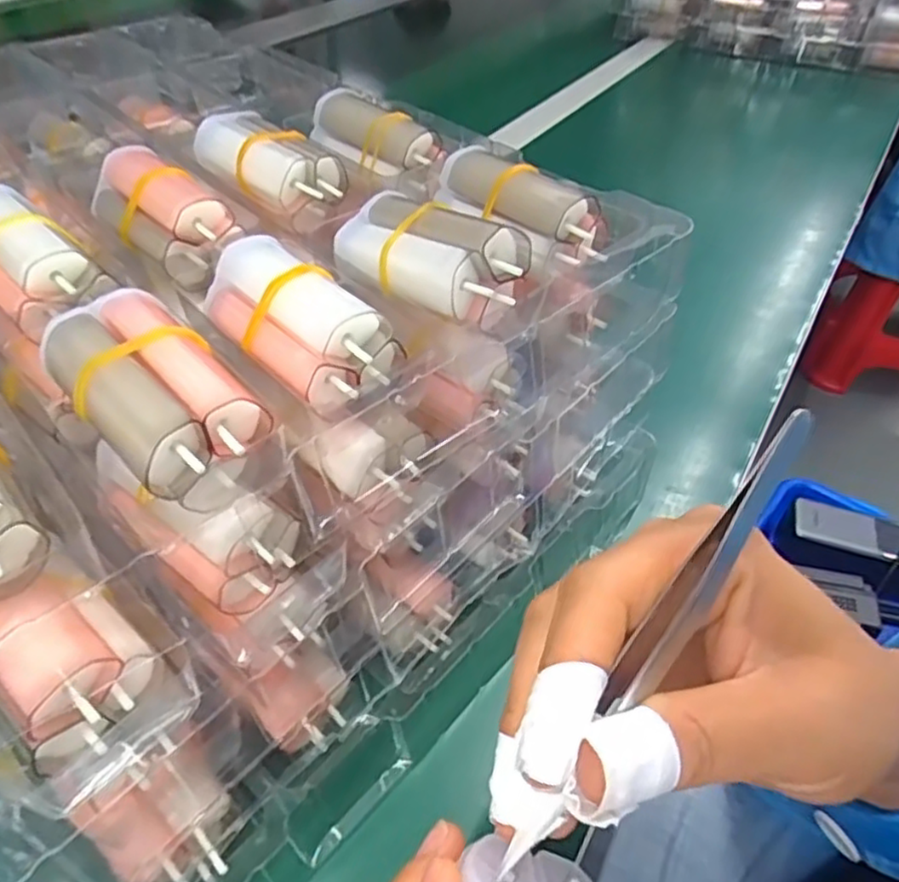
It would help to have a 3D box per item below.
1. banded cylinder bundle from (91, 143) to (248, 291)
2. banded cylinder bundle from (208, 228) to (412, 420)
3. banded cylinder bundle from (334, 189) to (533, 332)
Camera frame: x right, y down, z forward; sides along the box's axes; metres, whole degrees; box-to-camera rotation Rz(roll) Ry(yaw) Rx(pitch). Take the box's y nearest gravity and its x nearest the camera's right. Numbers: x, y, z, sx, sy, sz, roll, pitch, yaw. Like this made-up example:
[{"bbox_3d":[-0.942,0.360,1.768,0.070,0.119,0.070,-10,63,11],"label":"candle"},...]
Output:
[{"bbox_3d":[-0.110,-0.087,0.256,0.067,0.027,0.031,33,50,29],"label":"banded cylinder bundle"},{"bbox_3d":[-0.049,-0.038,0.206,0.065,0.026,0.032,32,53,27],"label":"banded cylinder bundle"},{"bbox_3d":[-0.009,-0.063,0.220,0.027,0.026,0.070,-33,54,-29],"label":"banded cylinder bundle"}]

